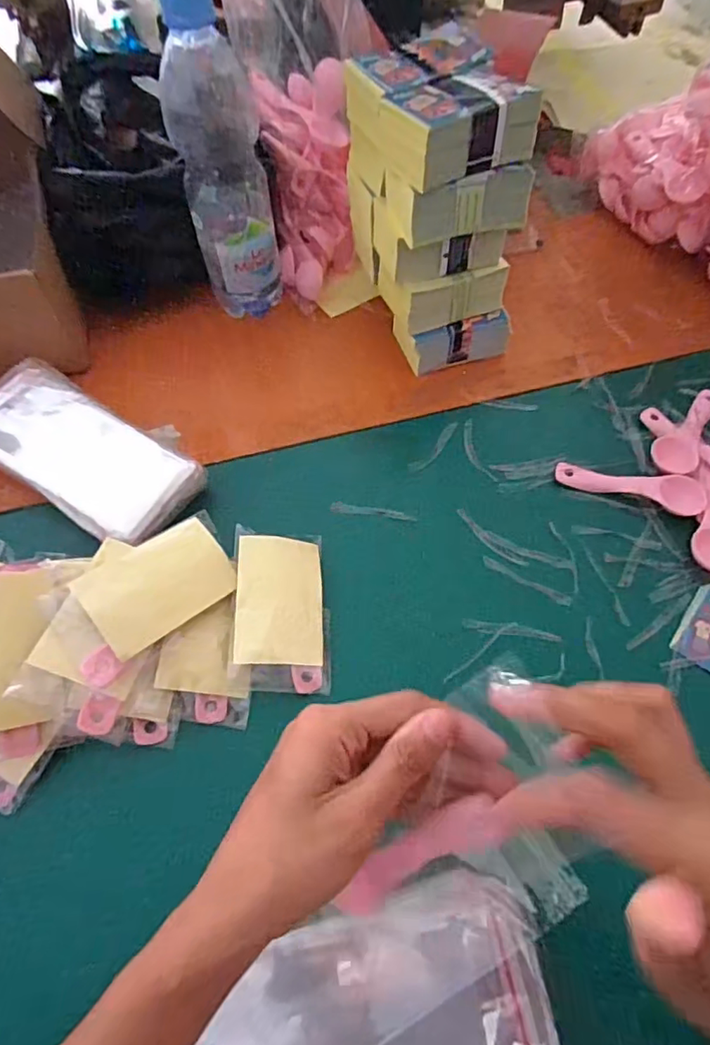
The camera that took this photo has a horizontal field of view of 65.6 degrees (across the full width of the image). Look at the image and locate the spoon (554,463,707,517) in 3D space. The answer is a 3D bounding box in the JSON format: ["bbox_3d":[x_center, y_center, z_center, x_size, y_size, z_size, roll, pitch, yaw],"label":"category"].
[{"bbox_3d":[0.221,-0.031,0.443,0.111,0.013,0.033,15,62,7],"label":"spoon"}]

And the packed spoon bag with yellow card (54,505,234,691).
[{"bbox_3d":[-0.130,0.044,0.355,0.116,0.006,0.058,-35,87,-31],"label":"packed spoon bag with yellow card"}]

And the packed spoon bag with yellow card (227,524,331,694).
[{"bbox_3d":[-0.052,0.060,0.385,0.067,0.014,0.112,7,62,-19],"label":"packed spoon bag with yellow card"}]

